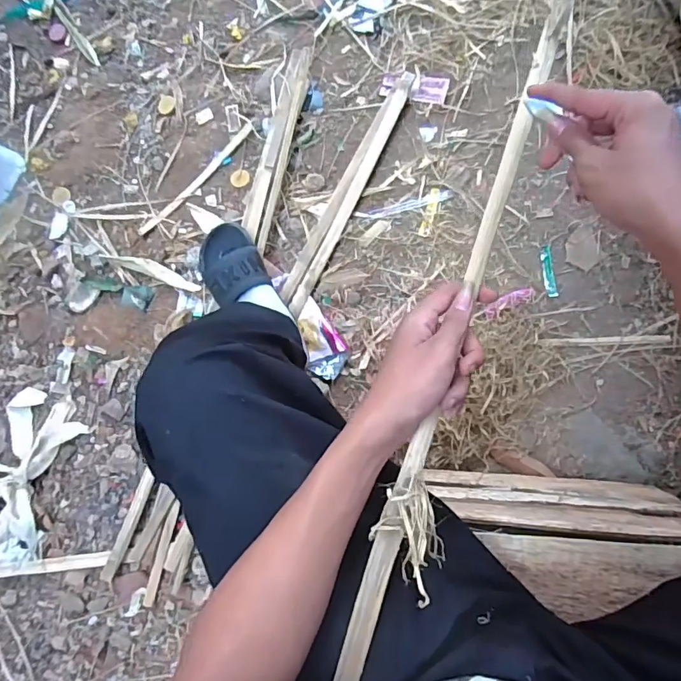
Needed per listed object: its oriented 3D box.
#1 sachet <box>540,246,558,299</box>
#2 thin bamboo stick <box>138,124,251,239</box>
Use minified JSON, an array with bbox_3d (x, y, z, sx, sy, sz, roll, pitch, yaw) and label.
[{"bbox_3d":[0.365,-0.120,0.848,0.020,0.007,0.092,-7,84,5],"label":"sachet"},{"bbox_3d":[-0.284,-0.315,0.952,0.300,0.007,0.022,-44,82,0],"label":"thin bamboo stick"}]

